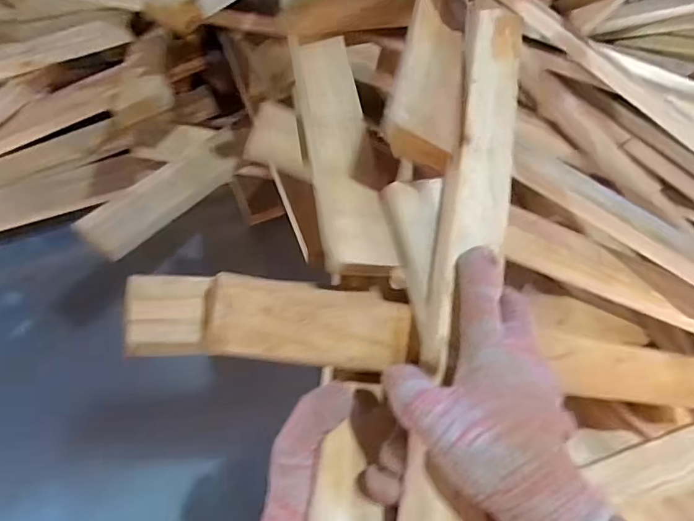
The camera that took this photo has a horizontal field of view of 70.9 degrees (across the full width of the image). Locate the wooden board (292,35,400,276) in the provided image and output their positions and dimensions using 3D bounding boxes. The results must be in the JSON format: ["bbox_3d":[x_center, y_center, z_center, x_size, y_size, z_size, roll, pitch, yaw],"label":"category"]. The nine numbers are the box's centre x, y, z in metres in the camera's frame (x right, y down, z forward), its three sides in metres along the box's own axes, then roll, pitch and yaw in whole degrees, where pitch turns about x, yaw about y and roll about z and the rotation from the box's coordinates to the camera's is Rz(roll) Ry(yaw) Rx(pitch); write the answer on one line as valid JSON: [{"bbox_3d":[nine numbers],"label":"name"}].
[{"bbox_3d":[-0.006,-0.098,0.397,0.052,0.019,0.238,-7,61,-6],"label":"wooden board"}]

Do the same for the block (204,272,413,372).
[{"bbox_3d":[-0.019,0.043,0.327,0.142,0.017,0.051,10,58,-24],"label":"block"}]

